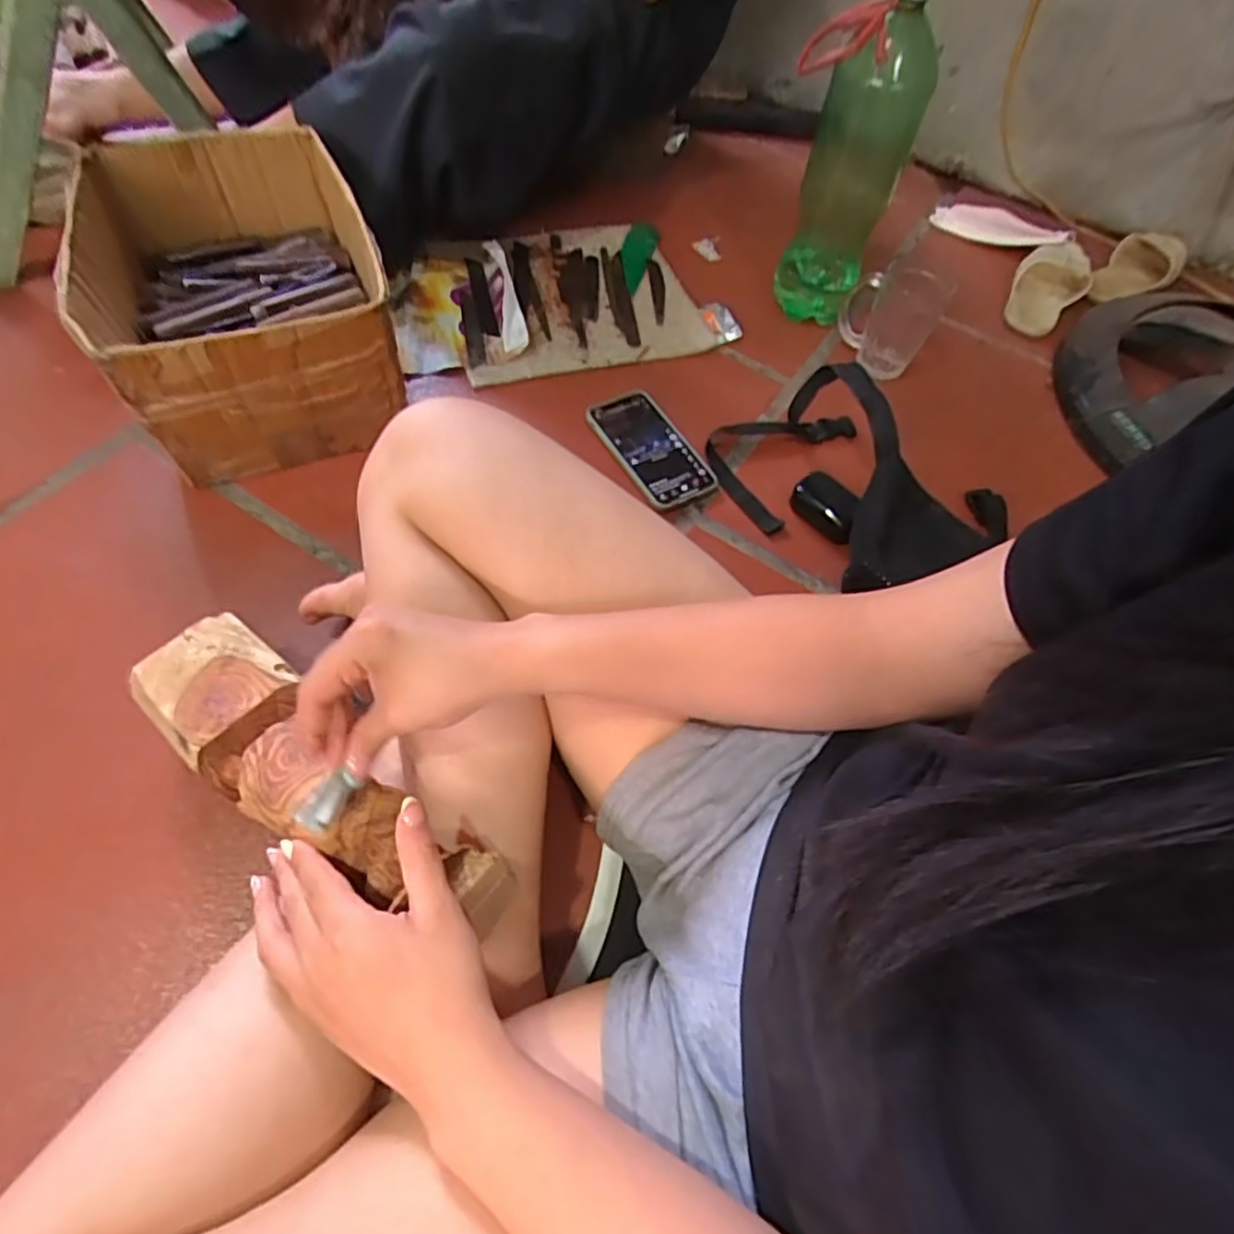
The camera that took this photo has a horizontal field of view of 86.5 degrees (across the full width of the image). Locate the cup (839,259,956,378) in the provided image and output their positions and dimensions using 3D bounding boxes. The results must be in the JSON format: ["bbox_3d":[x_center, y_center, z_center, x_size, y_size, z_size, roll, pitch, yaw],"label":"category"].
[{"bbox_3d":[0.325,-0.359,0.794,0.111,0.112,0.065,30,62,12],"label":"cup"}]

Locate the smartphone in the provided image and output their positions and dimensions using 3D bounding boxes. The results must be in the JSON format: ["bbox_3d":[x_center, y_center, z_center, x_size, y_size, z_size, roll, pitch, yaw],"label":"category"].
[{"bbox_3d":[0.034,-0.184,0.709,0.084,0.016,0.157,-20,62,-23],"label":"smartphone"}]

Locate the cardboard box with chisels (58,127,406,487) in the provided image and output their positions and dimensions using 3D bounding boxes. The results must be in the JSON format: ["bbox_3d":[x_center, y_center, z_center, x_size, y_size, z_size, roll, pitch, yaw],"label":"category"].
[{"bbox_3d":[-0.378,-0.334,0.665,0.254,0.123,0.339,-19,63,-15],"label":"cardboard box with chisels"}]

